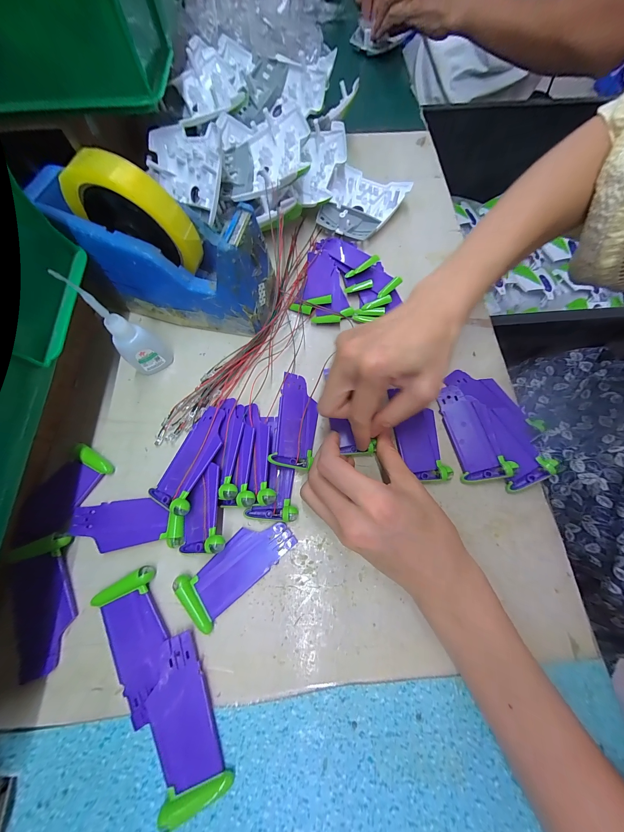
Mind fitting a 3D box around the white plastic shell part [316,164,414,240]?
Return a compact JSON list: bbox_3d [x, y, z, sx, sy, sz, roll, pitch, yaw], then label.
[{"bbox_3d":[0.059,-0.268,0.337,0.091,0.027,0.104,29,73,9],"label":"white plastic shell part"}]

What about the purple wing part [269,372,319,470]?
[{"bbox_3d":[-0.014,0.003,0.245,0.036,0.010,0.089,12,66,-16],"label":"purple wing part"}]

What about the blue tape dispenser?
[{"bbox_3d":[-0.125,-0.151,0.241,0.162,0.122,0.072,10,71,3],"label":"blue tape dispenser"}]

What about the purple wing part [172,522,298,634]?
[{"bbox_3d":[-0.058,0.116,0.208,0.088,0.010,0.039,-40,76,-13],"label":"purple wing part"}]

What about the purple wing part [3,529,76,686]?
[{"bbox_3d":[-0.200,0.139,0.197,0.039,0.011,0.087,-18,72,-7],"label":"purple wing part"}]

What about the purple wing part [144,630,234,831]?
[{"bbox_3d":[-0.087,0.201,0.176,0.040,0.010,0.088,-26,73,-9],"label":"purple wing part"}]

